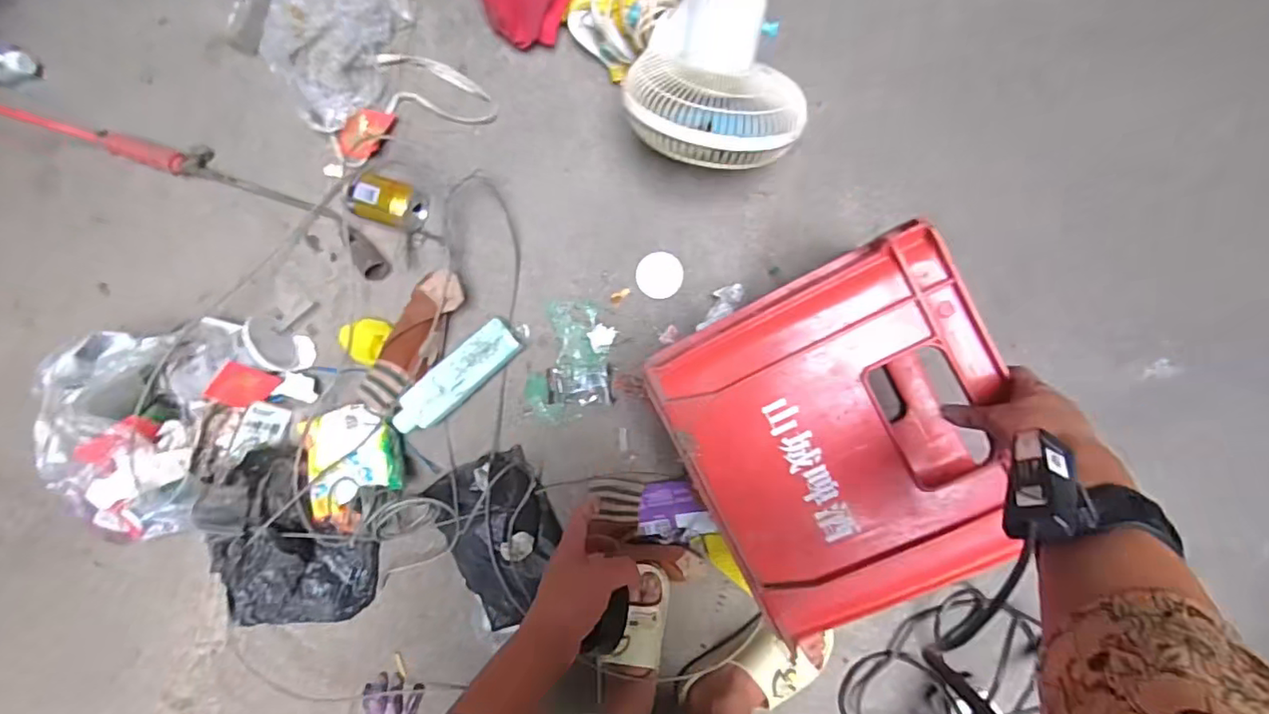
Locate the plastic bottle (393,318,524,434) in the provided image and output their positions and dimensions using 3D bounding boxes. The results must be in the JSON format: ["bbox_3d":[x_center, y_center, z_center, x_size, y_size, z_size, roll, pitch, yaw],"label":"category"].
[{"bbox_3d":[-0.255,0.032,0.810,0.215,0.048,0.061,-40,92,6],"label":"plastic bottle"}]

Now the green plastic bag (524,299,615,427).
[{"bbox_3d":[-0.100,0.005,0.810,0.121,0.013,0.169,-5,92,7],"label":"green plastic bag"}]

